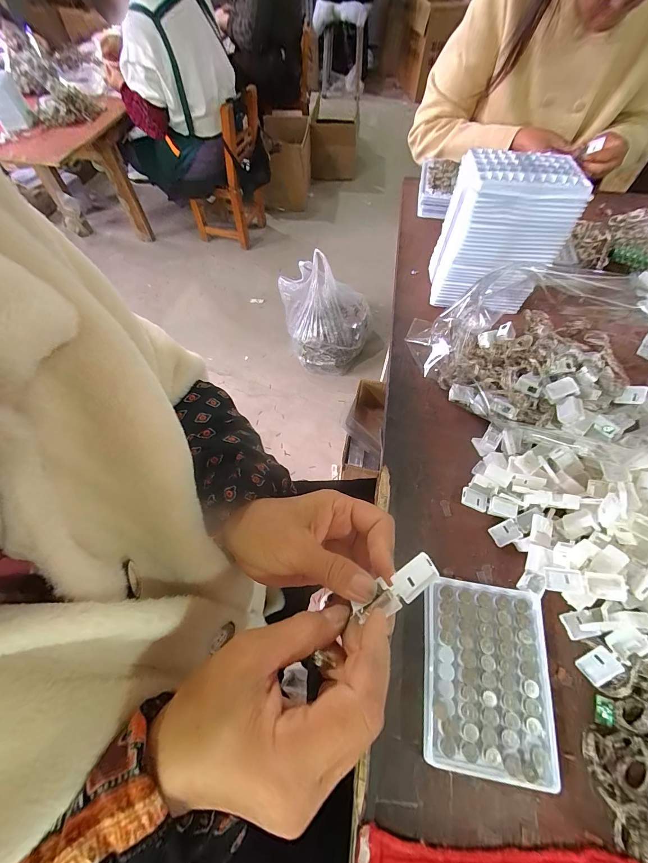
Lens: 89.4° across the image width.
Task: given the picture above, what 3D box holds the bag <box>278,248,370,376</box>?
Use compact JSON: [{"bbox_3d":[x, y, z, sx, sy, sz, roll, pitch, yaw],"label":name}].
[{"bbox_3d":[-0.003,-0.425,1.244,0.340,0.333,0.266,3,61,2],"label":"bag"}]

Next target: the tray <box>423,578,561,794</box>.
[{"bbox_3d":[0.134,0.199,0.273,0.098,0.019,0.128,8,62,6],"label":"tray"}]

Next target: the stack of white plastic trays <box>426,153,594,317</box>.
[{"bbox_3d":[0.229,-0.255,0.436,0.139,0.159,0.096,11,62,6],"label":"stack of white plastic trays"}]

